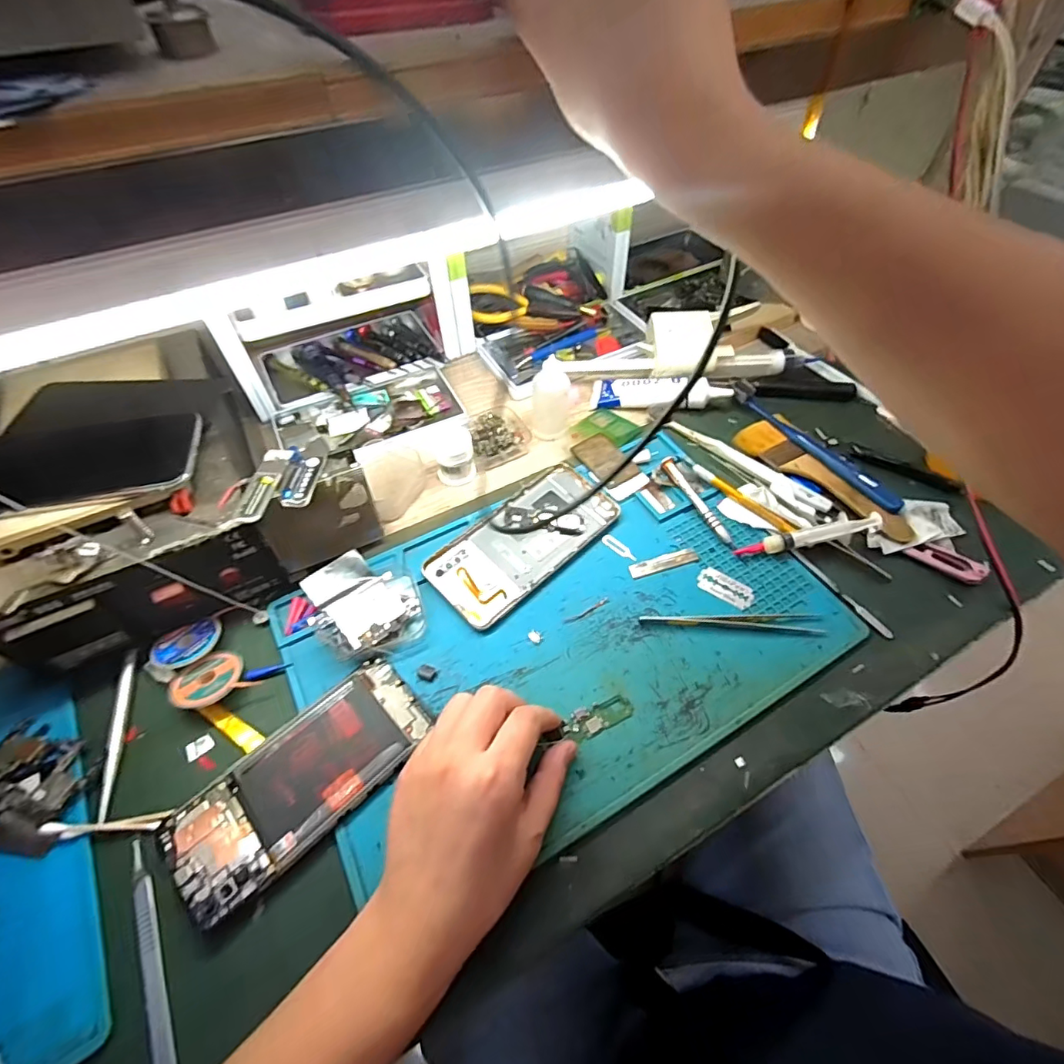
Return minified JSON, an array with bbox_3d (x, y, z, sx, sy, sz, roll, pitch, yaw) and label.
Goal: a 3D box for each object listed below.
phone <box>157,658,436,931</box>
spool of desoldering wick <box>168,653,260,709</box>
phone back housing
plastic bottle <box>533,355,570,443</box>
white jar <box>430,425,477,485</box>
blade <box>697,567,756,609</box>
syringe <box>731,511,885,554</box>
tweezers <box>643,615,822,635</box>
[{"bbox_3d":[-0.140,0.151,0.323,0.156,0.008,0.071,-38,62,-24],"label":"phone"},{"bbox_3d":[-0.222,0.102,0.361,0.051,0.011,0.036,-24,57,-16],"label":"spool of desoldering wick"},{"bbox_3d":[-0.005,0.006,0.430,0.162,0.011,0.074,-37,61,-24],"label":"phone back housing"},{"bbox_3d":[0.018,-0.123,0.487,0.032,0.071,0.031,1,54,2],"label":"plastic bottle"},{"bbox_3d":[-0.070,-0.070,0.472,0.035,0.041,0.036,0,53,1],"label":"white jar"},{"bbox_3d":[0.151,0.043,0.405,0.043,0.004,0.022,30,59,21],"label":"blade"},{"bbox_3d":[0.223,0.004,0.421,0.113,0.022,0.016,-13,53,8],"label":"syringe"},{"bbox_3d":[0.148,0.065,0.386,0.132,0.004,0.015,4,54,4],"label":"tweezers"}]

